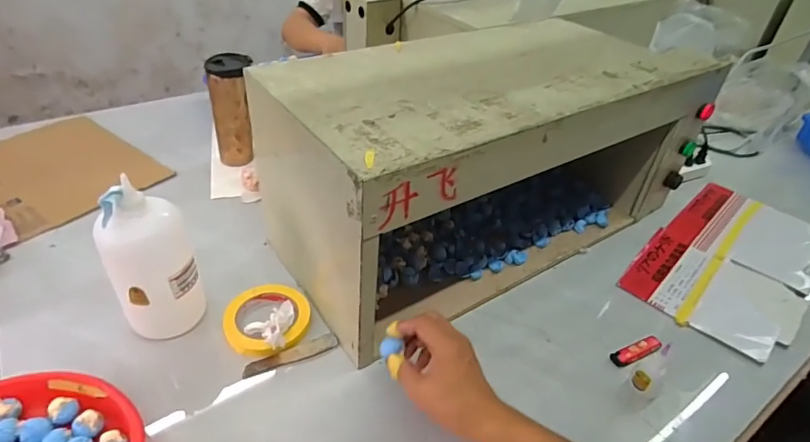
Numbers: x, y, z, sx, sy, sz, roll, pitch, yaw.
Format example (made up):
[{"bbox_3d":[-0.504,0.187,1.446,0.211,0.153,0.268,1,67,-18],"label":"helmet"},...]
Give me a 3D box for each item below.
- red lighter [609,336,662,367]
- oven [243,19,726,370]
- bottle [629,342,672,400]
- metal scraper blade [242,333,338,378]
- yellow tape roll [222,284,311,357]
[{"bbox_3d":[0.307,0.171,0.637,0.078,0.011,0.023,-13,41,-20],"label":"red lighter"},{"bbox_3d":[0.128,-0.099,0.741,0.619,0.277,0.285,-21,45,-28],"label":"oven"},{"bbox_3d":[0.294,0.178,0.579,0.031,0.076,0.029,33,46,31],"label":"bottle"},{"bbox_3d":[-0.144,0.170,0.612,0.118,0.004,0.022,-15,55,-25],"label":"metal scraper blade"},{"bbox_3d":[-0.183,0.128,0.640,0.110,0.014,0.114,3,38,-2],"label":"yellow tape roll"}]

